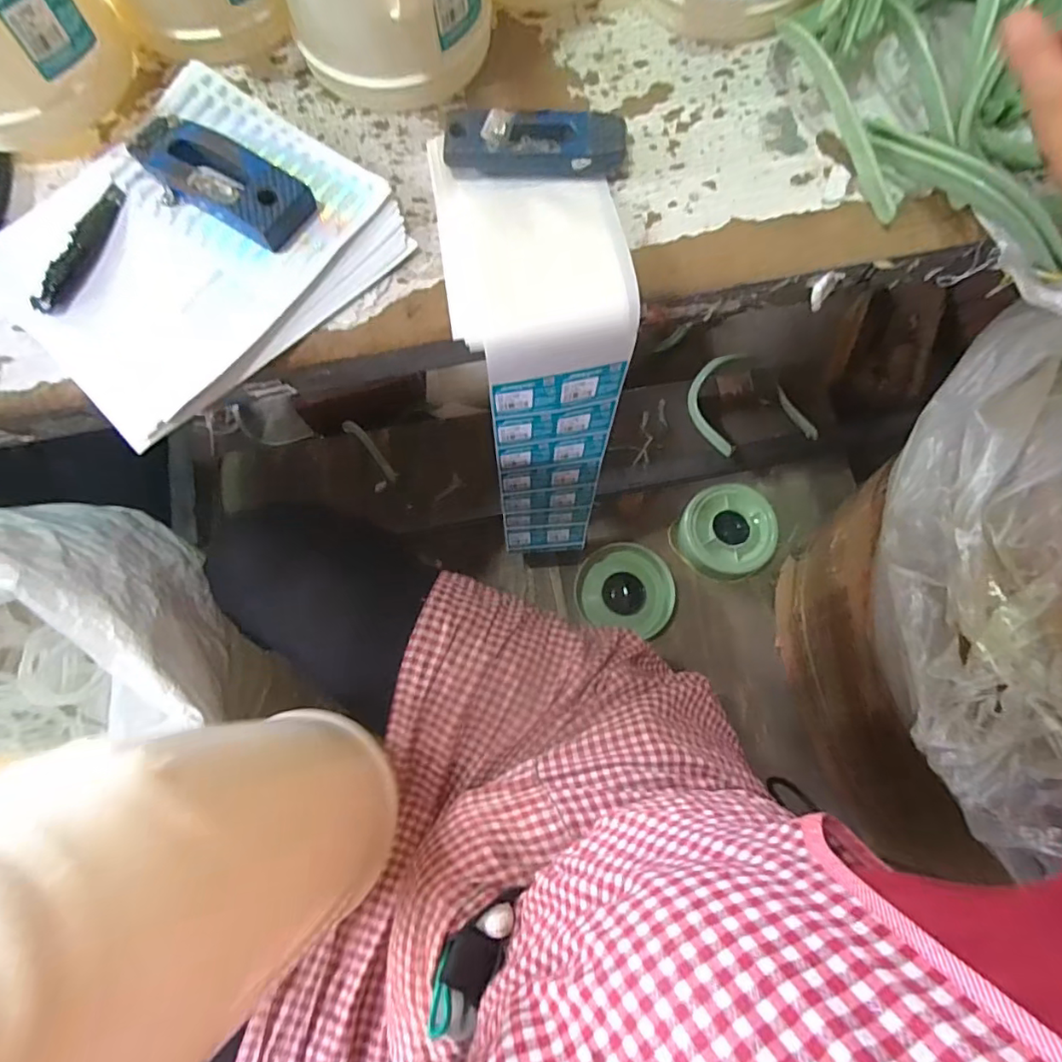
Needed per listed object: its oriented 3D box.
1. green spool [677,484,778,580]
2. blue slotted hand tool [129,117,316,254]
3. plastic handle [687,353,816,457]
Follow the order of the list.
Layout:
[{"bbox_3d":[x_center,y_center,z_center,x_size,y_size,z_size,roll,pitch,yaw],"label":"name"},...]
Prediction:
[{"bbox_3d":[0.324,0.000,0.924,0.150,0.058,0.139,0,77,0],"label":"green spool"},{"bbox_3d":[-0.223,-0.254,0.398,0.137,0.023,0.055,31,79,6],"label":"blue slotted hand tool"},{"bbox_3d":[0.368,-0.220,0.956,0.178,0.100,0.207,-11,77,-3],"label":"plastic handle"}]

